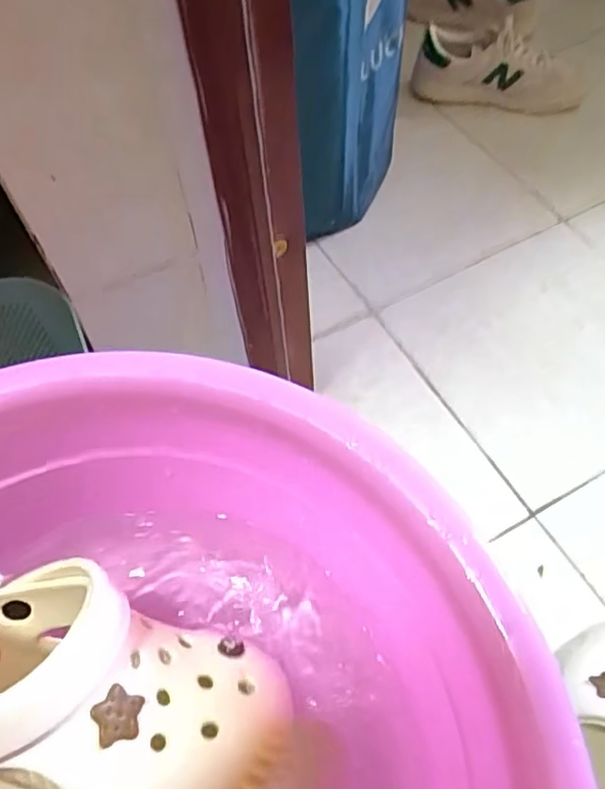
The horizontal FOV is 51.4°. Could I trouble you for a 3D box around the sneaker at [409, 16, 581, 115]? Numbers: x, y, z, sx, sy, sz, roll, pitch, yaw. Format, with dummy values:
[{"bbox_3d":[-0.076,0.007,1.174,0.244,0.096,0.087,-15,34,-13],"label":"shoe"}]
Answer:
[{"bbox_3d":[0.295,-0.495,0.951,0.250,0.083,0.103,4,60,6],"label":"sneaker"}]

